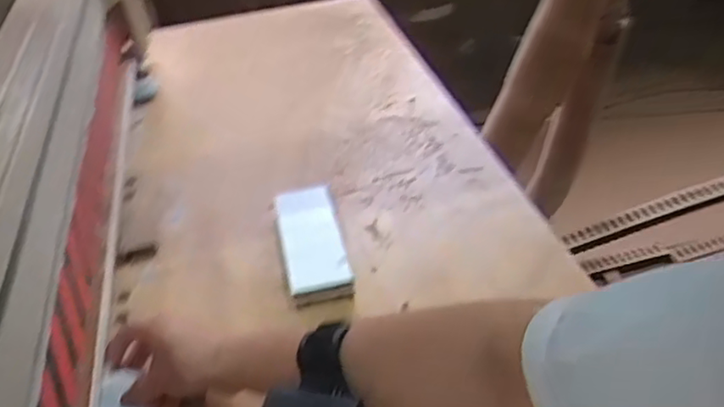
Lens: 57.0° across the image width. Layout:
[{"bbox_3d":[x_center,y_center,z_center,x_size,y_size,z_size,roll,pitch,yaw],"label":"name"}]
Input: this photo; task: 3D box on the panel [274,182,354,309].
[{"bbox_3d":[-0.054,0.036,0.715,0.064,0.026,0.170,-11,38,-6],"label":"panel"}]

